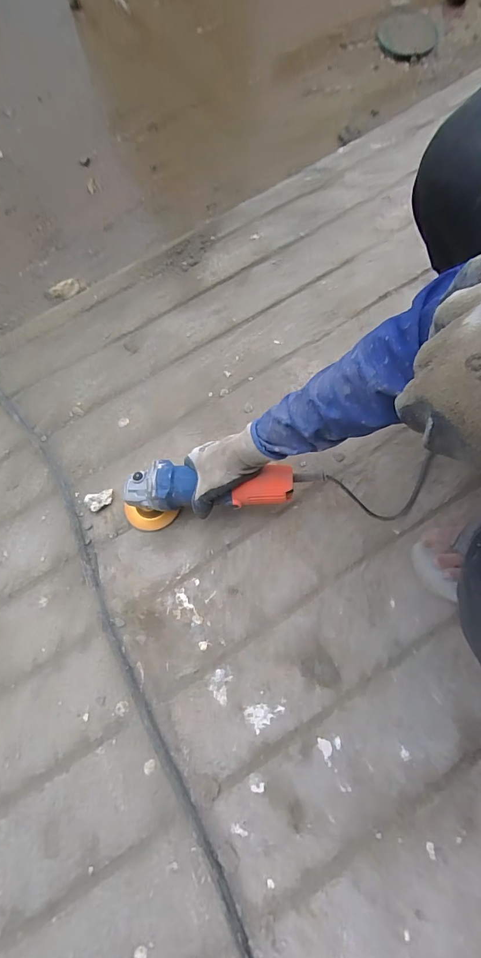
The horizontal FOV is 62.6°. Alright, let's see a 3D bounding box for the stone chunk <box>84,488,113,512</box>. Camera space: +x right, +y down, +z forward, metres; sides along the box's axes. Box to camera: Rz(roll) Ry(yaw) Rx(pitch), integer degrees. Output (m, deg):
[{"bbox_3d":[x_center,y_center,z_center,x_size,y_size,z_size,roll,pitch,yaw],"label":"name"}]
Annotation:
[{"bbox_3d":[-0.242,0.037,0.673,0.049,0.017,0.034,-12,77,-2],"label":"stone chunk"}]

